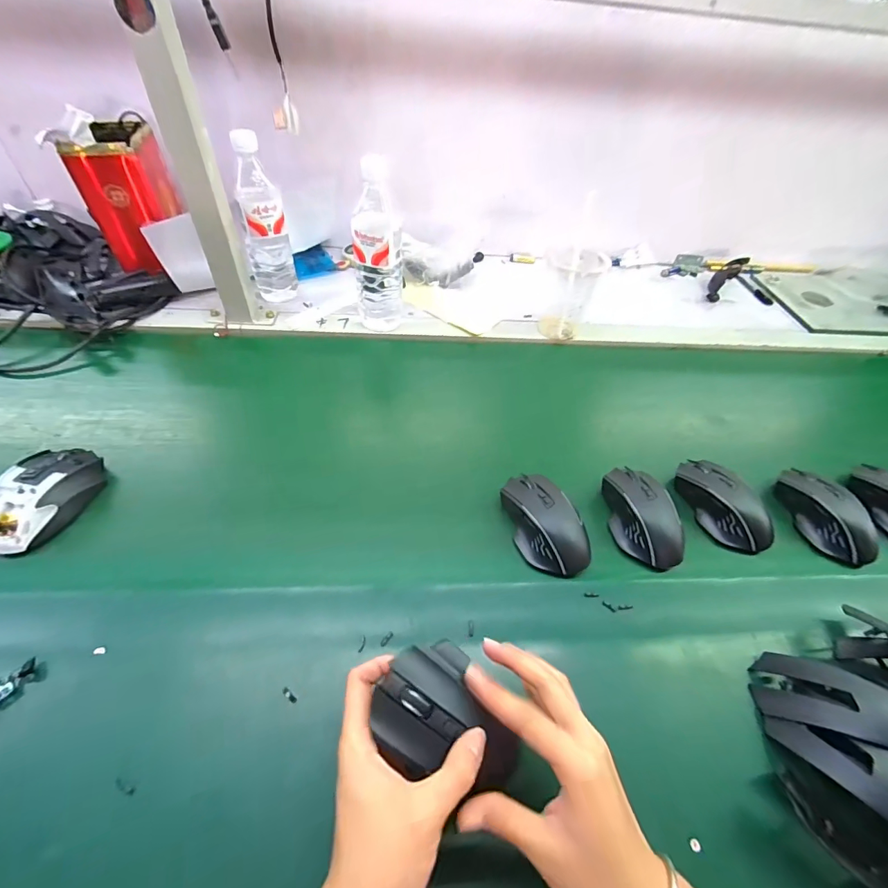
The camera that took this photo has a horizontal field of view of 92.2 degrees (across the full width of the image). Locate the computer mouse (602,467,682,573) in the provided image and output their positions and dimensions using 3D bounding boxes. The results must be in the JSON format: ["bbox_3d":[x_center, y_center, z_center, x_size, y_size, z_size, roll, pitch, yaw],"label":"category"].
[{"bbox_3d":[0.214,0.074,0.462,0.064,0.034,0.112,-9,51,-13],"label":"computer mouse"}]

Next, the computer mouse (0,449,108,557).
[{"bbox_3d":[-0.399,0.051,0.427,0.062,0.041,0.117,5,49,-2],"label":"computer mouse"}]

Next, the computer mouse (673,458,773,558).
[{"bbox_3d":[0.317,0.064,0.484,0.061,0.039,0.117,-10,51,-13],"label":"computer mouse"}]

